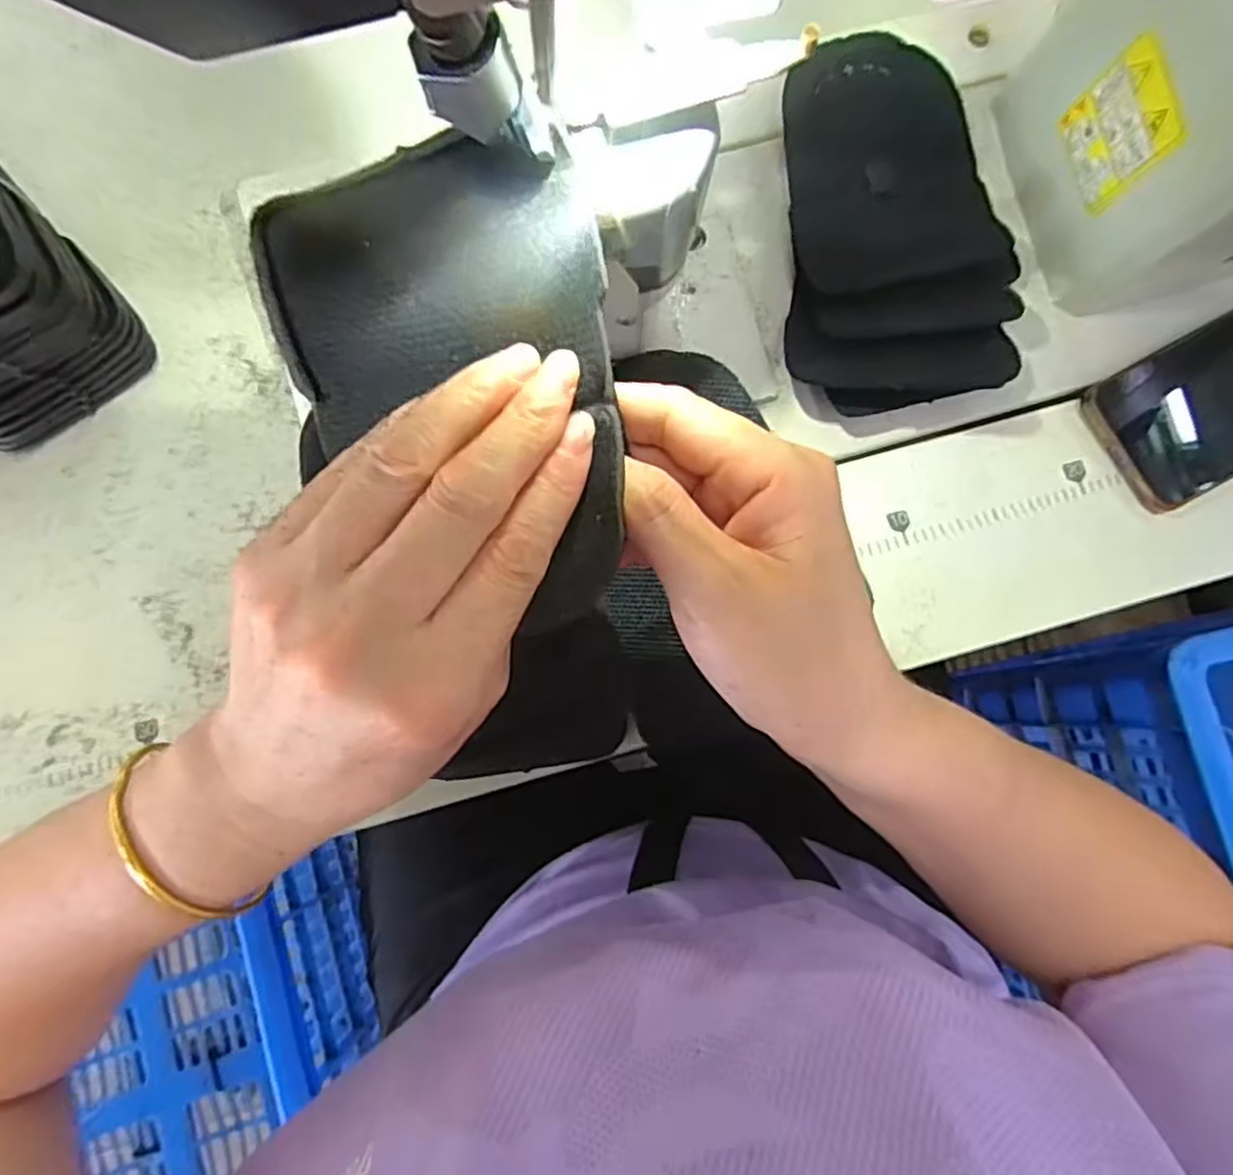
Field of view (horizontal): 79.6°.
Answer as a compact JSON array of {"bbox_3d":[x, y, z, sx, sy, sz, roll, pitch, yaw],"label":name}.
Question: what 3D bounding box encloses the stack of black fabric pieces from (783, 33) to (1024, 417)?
[{"bbox_3d":[0.145,-0.181,0.389,0.124,0.047,0.194,-5,81,-1],"label":"stack of black fabric pieces"}]

